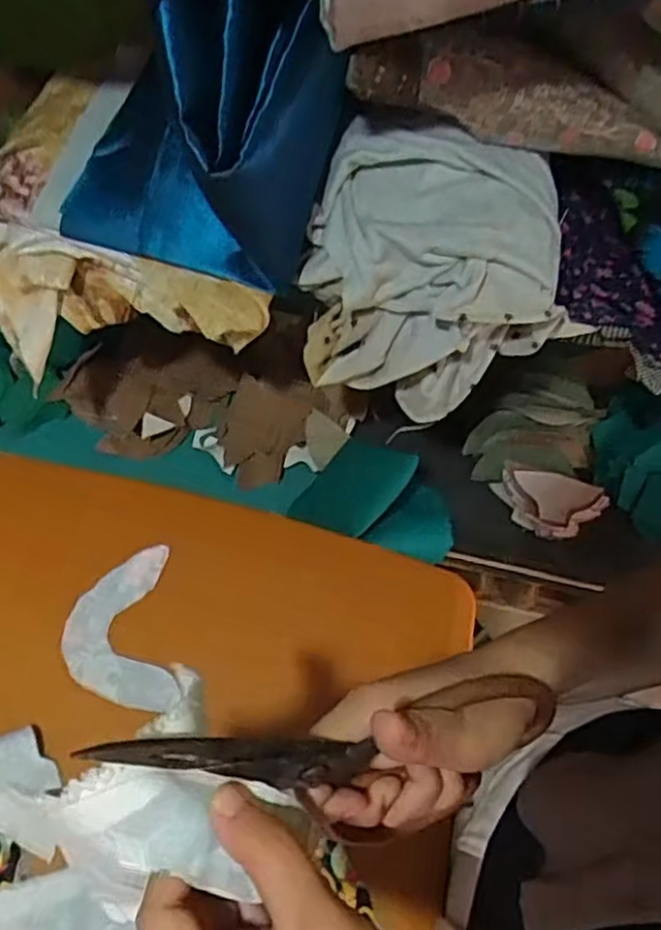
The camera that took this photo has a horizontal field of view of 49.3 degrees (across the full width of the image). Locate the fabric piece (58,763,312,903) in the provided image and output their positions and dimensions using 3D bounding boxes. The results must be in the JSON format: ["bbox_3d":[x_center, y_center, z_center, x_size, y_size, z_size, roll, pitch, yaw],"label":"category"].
[{"bbox_3d":[-0.048,0.123,0.246,0.086,0.014,0.034,22,56,-18],"label":"fabric piece"}]

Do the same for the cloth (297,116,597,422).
[{"bbox_3d":[0.083,-0.146,0.554,0.193,0.163,0.131,15,58,6],"label":"cloth"}]

